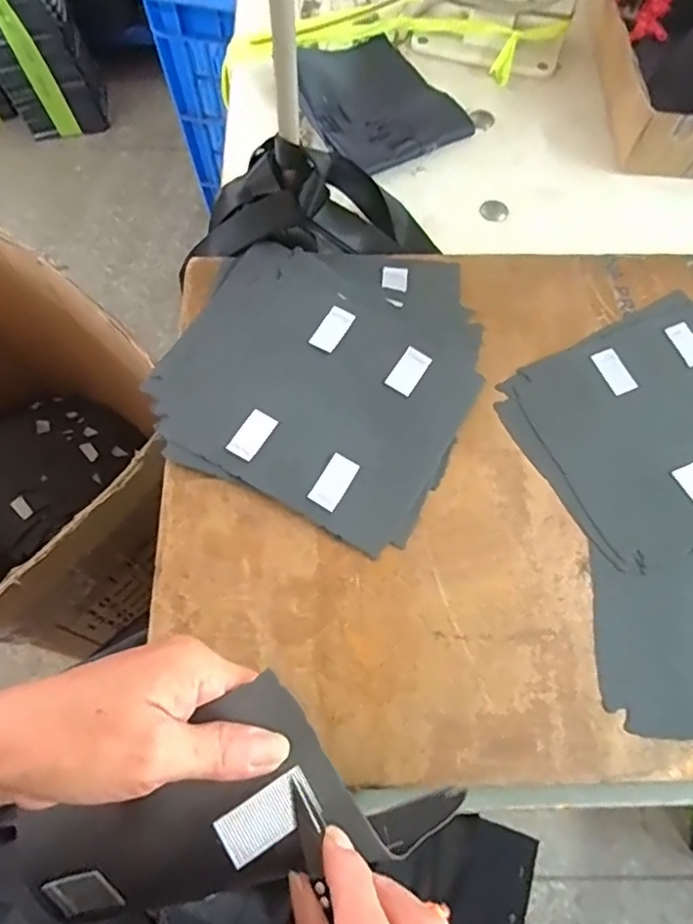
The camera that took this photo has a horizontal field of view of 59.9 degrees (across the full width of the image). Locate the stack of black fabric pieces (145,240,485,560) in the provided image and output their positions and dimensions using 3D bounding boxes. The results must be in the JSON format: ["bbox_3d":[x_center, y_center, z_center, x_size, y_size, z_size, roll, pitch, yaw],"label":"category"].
[{"bbox_3d":[-0.014,-0.075,0.450,0.216,0.016,0.228,24,69,10],"label":"stack of black fabric pieces"}]

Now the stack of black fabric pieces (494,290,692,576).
[{"bbox_3d":[0.238,-0.032,0.442,0.213,0.008,0.170,-28,70,-11],"label":"stack of black fabric pieces"}]

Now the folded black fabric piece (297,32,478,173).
[{"bbox_3d":[0.022,-0.349,0.572,0.131,0.017,0.172,-30,70,-12],"label":"folded black fabric piece"}]

